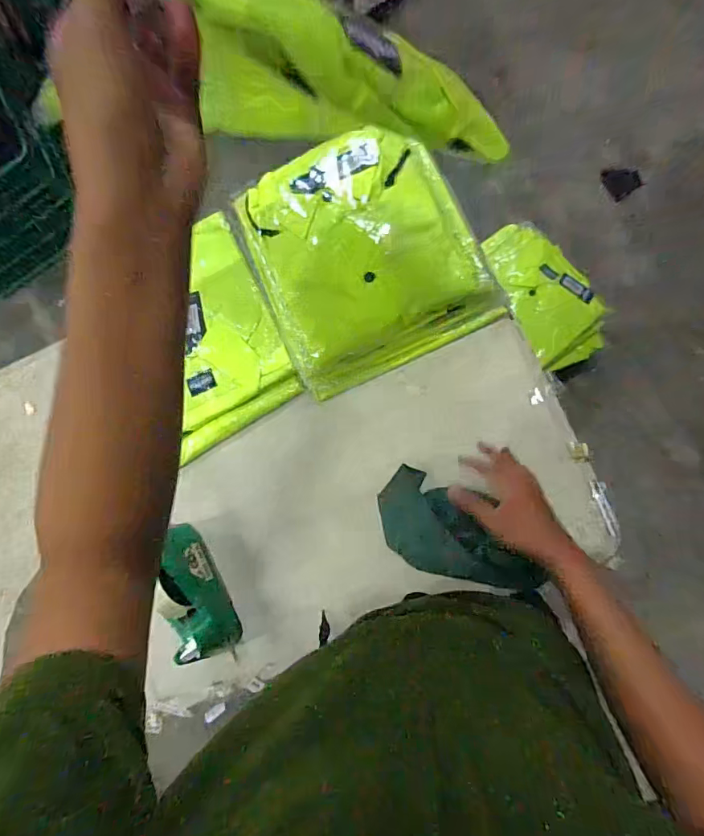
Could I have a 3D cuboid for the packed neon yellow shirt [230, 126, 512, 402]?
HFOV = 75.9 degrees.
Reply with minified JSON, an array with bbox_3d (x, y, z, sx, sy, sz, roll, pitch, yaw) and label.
[{"bbox_3d":[0.007,-0.246,0.671,0.319,0.093,0.347,-25,83,9],"label":"packed neon yellow shirt"}]

